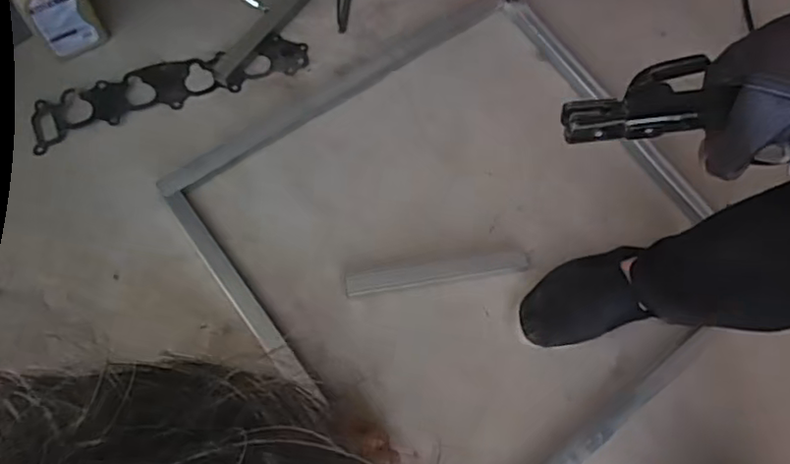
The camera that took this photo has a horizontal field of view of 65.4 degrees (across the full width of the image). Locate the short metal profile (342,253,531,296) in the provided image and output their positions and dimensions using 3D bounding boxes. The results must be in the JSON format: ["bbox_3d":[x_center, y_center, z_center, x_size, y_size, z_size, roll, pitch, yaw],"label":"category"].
[{"bbox_3d":[0.056,0.052,0.807,0.242,0.014,0.031,-7,71,-10],"label":"short metal profile"}]

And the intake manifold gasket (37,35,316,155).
[{"bbox_3d":[-0.312,-0.208,0.870,0.383,0.010,0.078,-22,75,-14],"label":"intake manifold gasket"}]

